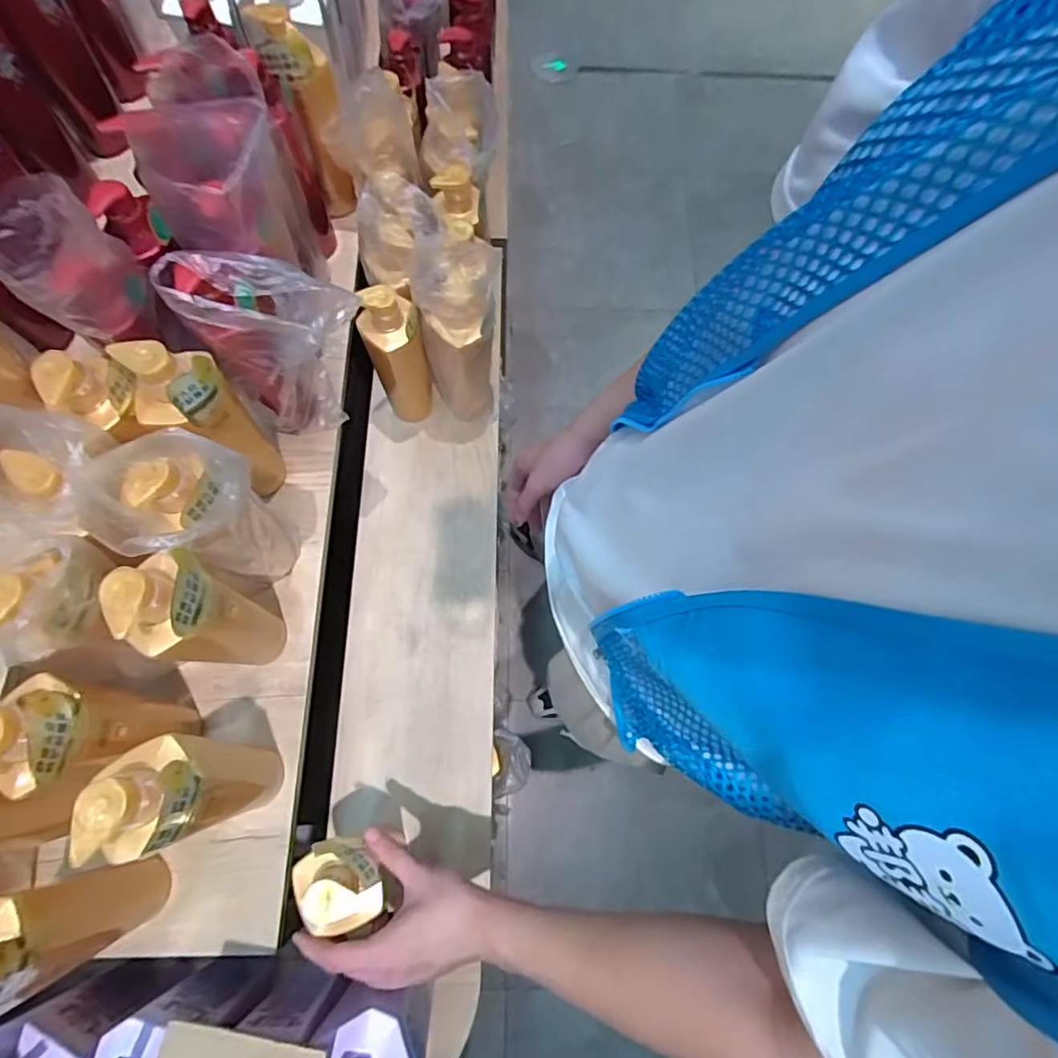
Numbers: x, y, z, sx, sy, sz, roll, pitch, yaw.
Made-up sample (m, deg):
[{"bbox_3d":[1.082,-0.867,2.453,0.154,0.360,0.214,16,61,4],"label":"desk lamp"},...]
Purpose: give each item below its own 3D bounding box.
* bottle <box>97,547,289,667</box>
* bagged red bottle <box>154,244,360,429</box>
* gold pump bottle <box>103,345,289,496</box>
[{"bbox_3d":[-0.288,0.087,0.529,0.054,0.227,0.073,-7,71,-5],"label":"bottle"},{"bbox_3d":[-0.247,-0.179,0.614,0.142,0.255,0.064,-18,73,-9],"label":"bagged red bottle"},{"bbox_3d":[-0.321,-0.100,0.595,0.069,0.240,0.072,1,71,-2],"label":"gold pump bottle"}]

